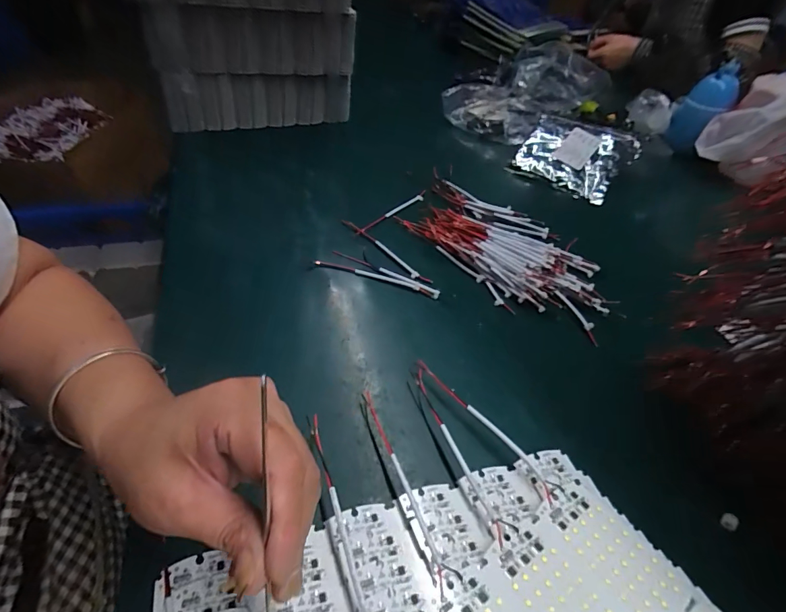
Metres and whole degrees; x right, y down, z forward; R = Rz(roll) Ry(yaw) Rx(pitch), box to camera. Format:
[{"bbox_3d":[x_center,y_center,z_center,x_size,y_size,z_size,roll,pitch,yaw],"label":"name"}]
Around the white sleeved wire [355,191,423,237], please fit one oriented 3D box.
[{"bbox_3d":[0.000,-0.128,0.548,0.010,0.006,0.142,34,52,25],"label":"white sleeved wire"}]

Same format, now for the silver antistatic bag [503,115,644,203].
[{"bbox_3d":[0.301,-0.251,0.677,0.163,0.019,0.145,32,77,21],"label":"silver antistatic bag"}]

